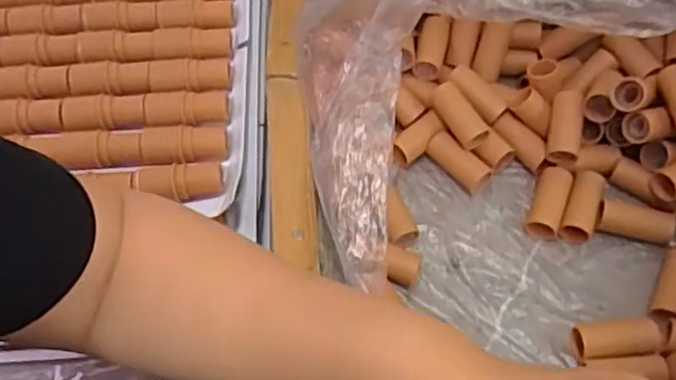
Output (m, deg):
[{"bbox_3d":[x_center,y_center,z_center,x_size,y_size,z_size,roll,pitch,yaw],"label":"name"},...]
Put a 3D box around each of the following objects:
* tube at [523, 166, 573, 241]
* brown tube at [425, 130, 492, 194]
[{"bbox_3d":[0.139,0.008,0.453,0.020,0.018,0.048,18,59,12],"label":"tube"},{"bbox_3d":[0.083,-0.020,0.470,0.016,0.017,0.046,-40,65,-22],"label":"brown tube"}]

